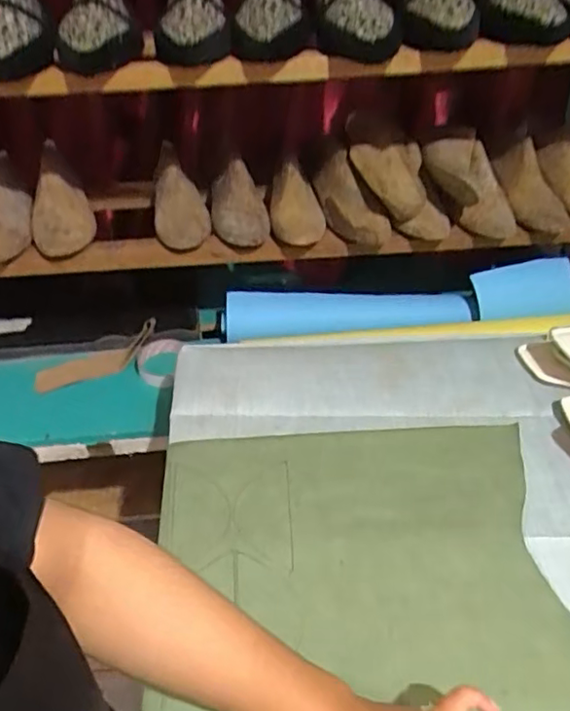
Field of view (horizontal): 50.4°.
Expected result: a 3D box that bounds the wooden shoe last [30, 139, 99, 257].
[{"bbox_3d":[-0.305,-0.217,0.830,0.073,0.072,0.223,-7,56,-8],"label":"wooden shoe last"}]

